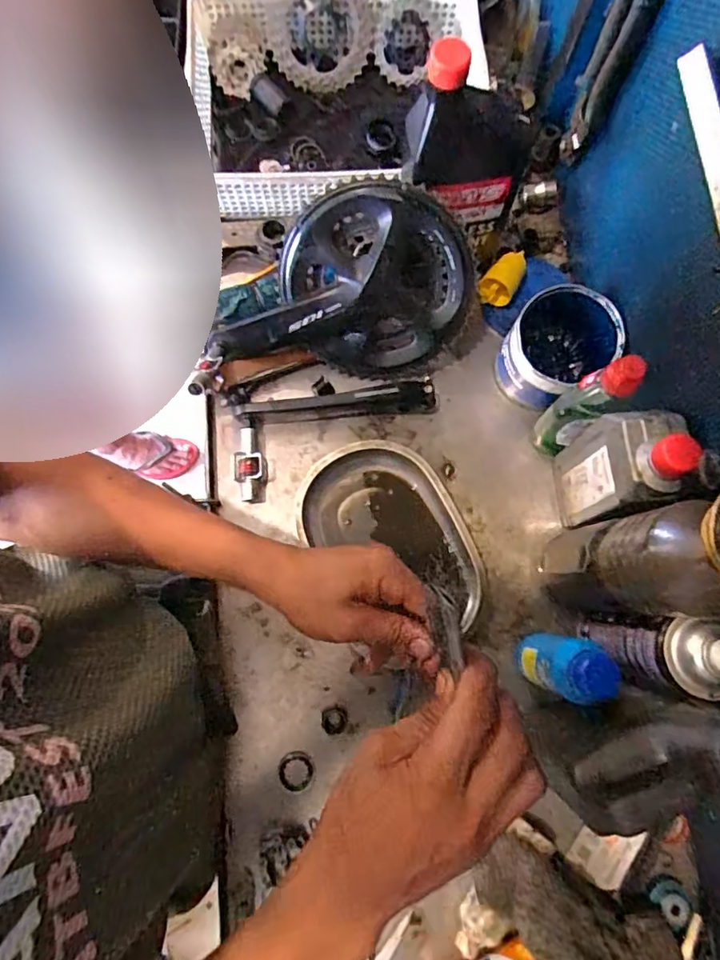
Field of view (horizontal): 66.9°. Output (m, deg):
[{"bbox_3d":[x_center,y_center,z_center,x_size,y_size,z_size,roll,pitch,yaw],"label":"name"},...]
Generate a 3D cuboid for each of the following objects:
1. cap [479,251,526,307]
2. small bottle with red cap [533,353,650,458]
[{"bbox_3d":[0.163,-0.223,0.618,0.035,0.038,0.071,39,78,8],"label":"cap"},{"bbox_3d":[0.207,-0.067,0.518,0.037,0.175,0.039,43,79,9],"label":"small bottle with red cap"}]

